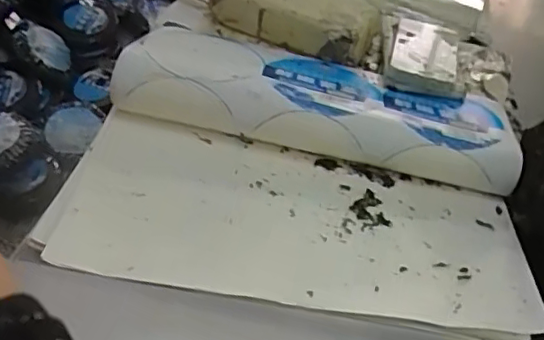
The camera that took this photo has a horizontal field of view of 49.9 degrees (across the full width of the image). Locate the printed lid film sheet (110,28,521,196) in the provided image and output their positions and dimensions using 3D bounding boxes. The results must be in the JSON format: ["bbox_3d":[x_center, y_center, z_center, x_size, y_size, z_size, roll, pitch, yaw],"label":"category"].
[{"bbox_3d":[0.056,-0.089,0.664,0.438,0.064,0.156,12,44,3],"label":"printed lid film sheet"}]

